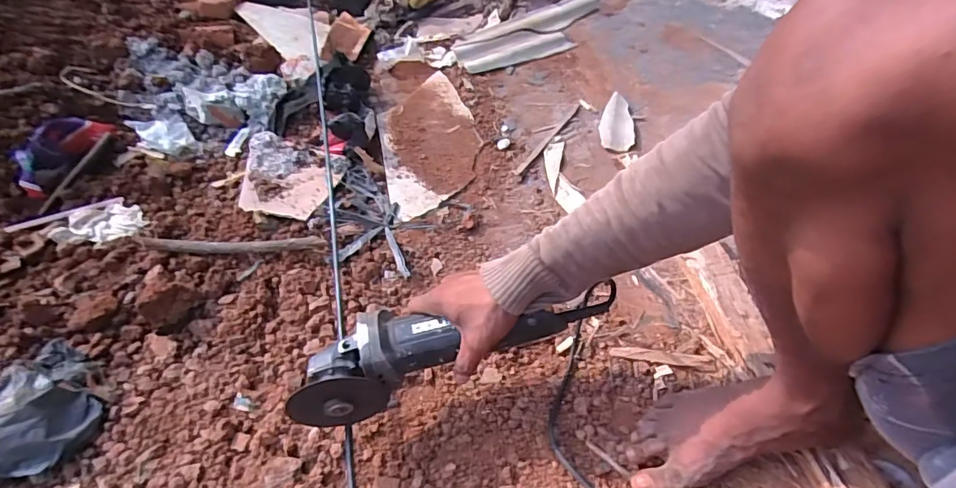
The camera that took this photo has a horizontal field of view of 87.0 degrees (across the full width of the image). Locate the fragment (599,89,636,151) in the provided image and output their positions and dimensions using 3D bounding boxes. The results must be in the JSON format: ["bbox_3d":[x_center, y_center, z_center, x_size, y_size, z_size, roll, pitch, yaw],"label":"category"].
[{"bbox_3d":[0.256,-0.229,0.933,0.060,0.012,0.158,5,50,6],"label":"fragment"}]

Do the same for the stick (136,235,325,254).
[{"bbox_3d":[-0.371,-0.002,0.752,0.287,0.024,0.018,1,50,3],"label":"stick"}]

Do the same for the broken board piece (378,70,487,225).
[{"bbox_3d":[-0.092,-0.201,0.946,0.179,0.009,0.391,-11,50,-8],"label":"broken board piece"}]

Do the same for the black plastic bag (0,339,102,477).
[{"bbox_3d":[-0.500,0.179,0.581,0.101,0.053,0.158,-4,48,-2],"label":"black plastic bag"}]

